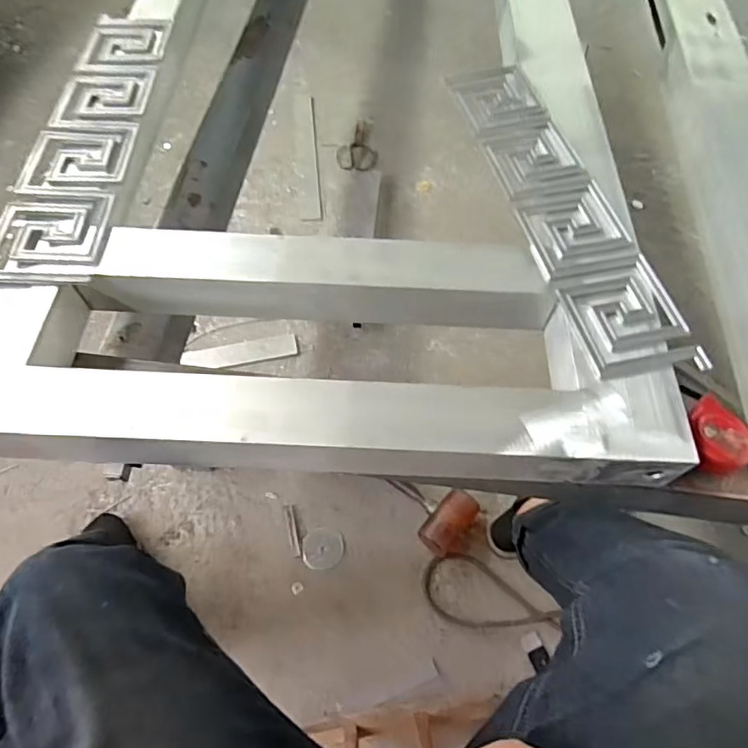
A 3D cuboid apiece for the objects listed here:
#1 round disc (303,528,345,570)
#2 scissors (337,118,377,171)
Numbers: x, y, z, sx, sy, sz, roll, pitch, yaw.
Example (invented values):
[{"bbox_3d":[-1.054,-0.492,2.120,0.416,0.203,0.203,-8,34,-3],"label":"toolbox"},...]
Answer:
[{"bbox_3d":[-0.088,0.302,0.917,0.068,0.004,0.066,1,61,-1],"label":"round disc"},{"bbox_3d":[-0.048,-0.629,1.440,0.106,0.007,0.201,-3,61,-3],"label":"scissors"}]

